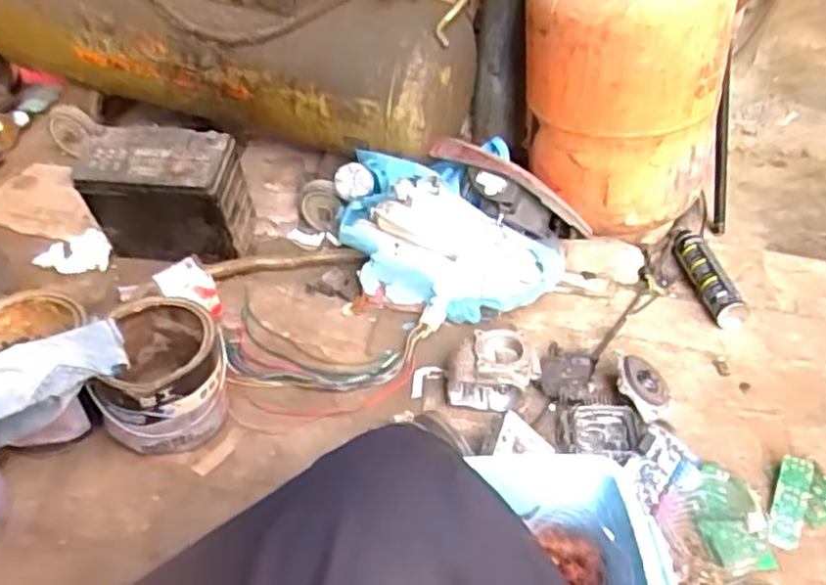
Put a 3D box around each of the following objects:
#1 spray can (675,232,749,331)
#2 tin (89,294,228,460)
[{"bbox_3d":[0.474,-0.031,1.130,0.053,0.051,0.213,-7,43,-7],"label":"spray can"},{"bbox_3d":[-0.318,0.107,0.909,0.146,0.123,0.156,-3,42,-3],"label":"tin"}]

